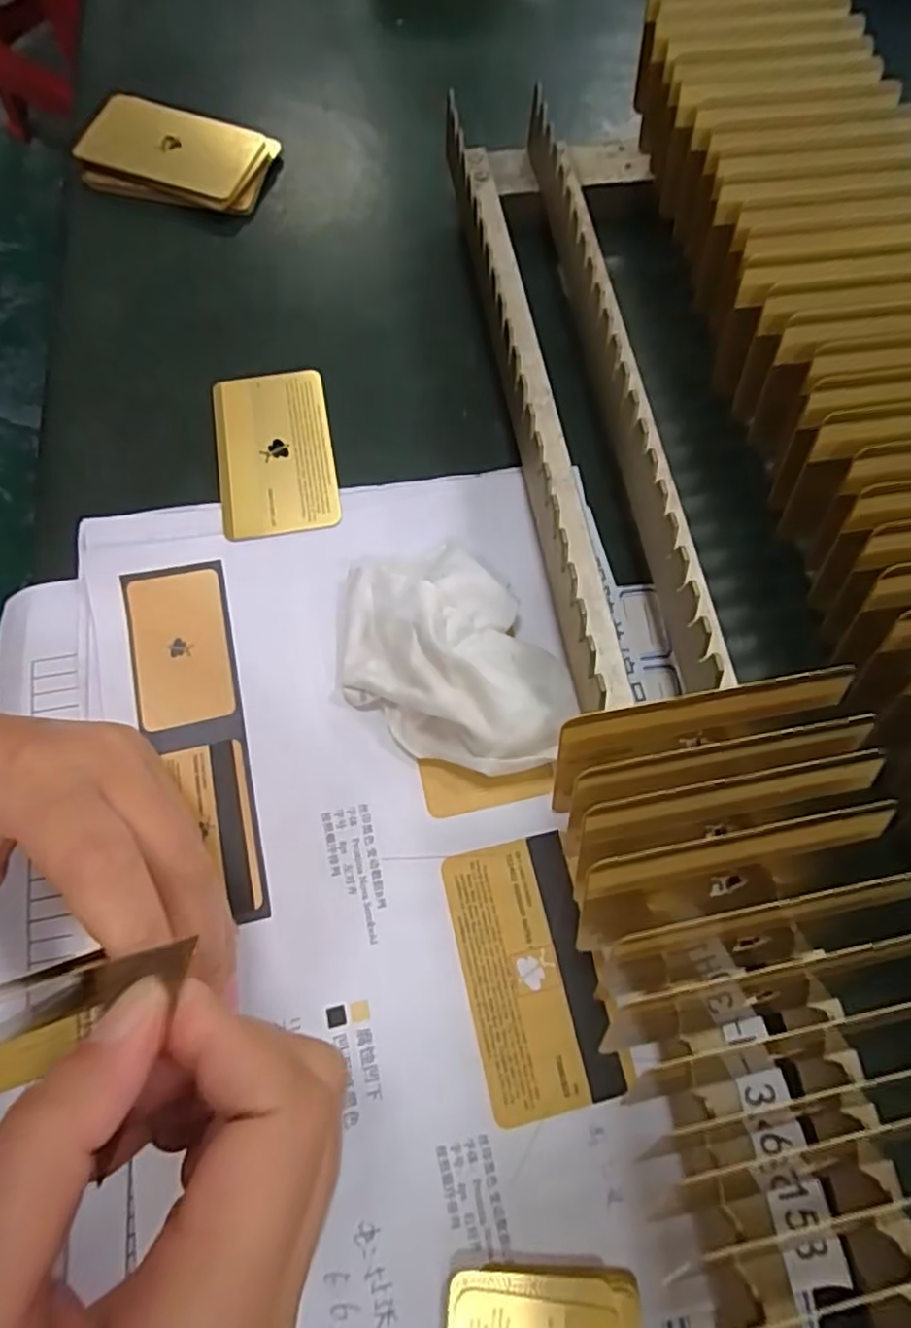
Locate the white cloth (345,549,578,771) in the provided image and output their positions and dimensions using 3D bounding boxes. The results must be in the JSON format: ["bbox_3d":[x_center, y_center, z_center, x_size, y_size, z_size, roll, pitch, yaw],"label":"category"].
[{"bbox_3d":[-0.003,0.000,0.249,0.071,0.028,0.094,-27,74,-10],"label":"white cloth"}]

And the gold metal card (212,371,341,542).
[{"bbox_3d":[-0.080,-0.094,0.291,0.050,0.005,0.085,-11,72,-5],"label":"gold metal card"}]

